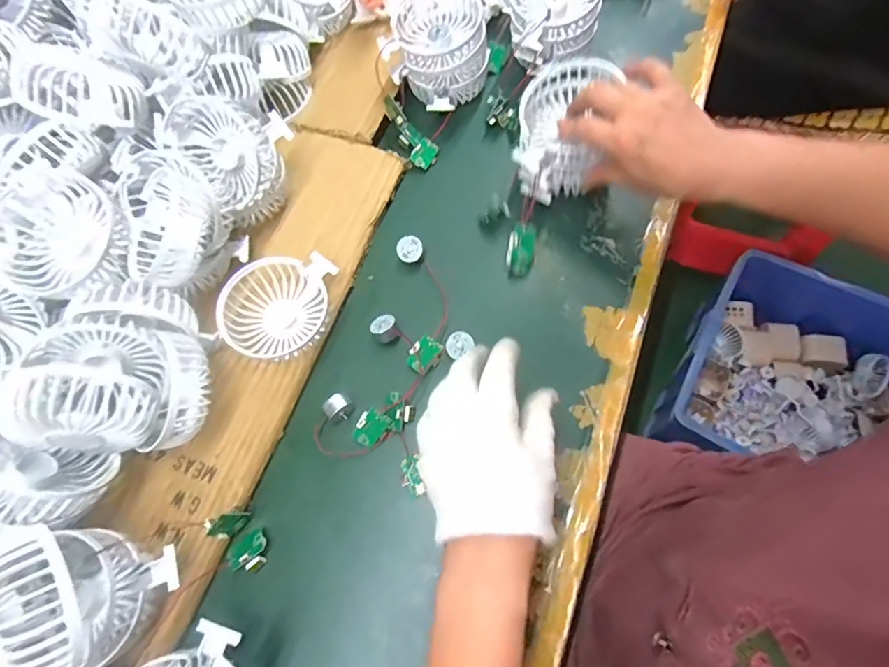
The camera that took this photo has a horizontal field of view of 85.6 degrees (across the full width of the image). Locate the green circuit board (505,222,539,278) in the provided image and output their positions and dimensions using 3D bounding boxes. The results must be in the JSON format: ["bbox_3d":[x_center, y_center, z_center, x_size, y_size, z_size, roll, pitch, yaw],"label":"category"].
[{"bbox_3d":[0.067,-0.073,0.419,0.025,0.008,0.046,11,93,-17],"label":"green circuit board"}]

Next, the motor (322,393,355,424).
[{"bbox_3d":[-0.085,0.060,0.386,0.021,0.015,0.020,-39,70,-11],"label":"motor"}]

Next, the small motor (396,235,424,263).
[{"bbox_3d":[-0.031,-0.075,0.434,0.023,0.016,0.022,0,71,0],"label":"small motor"}]

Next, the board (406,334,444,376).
[{"bbox_3d":[-0.016,0.017,0.397,0.024,0.006,0.030,44,73,0],"label":"board"}]

